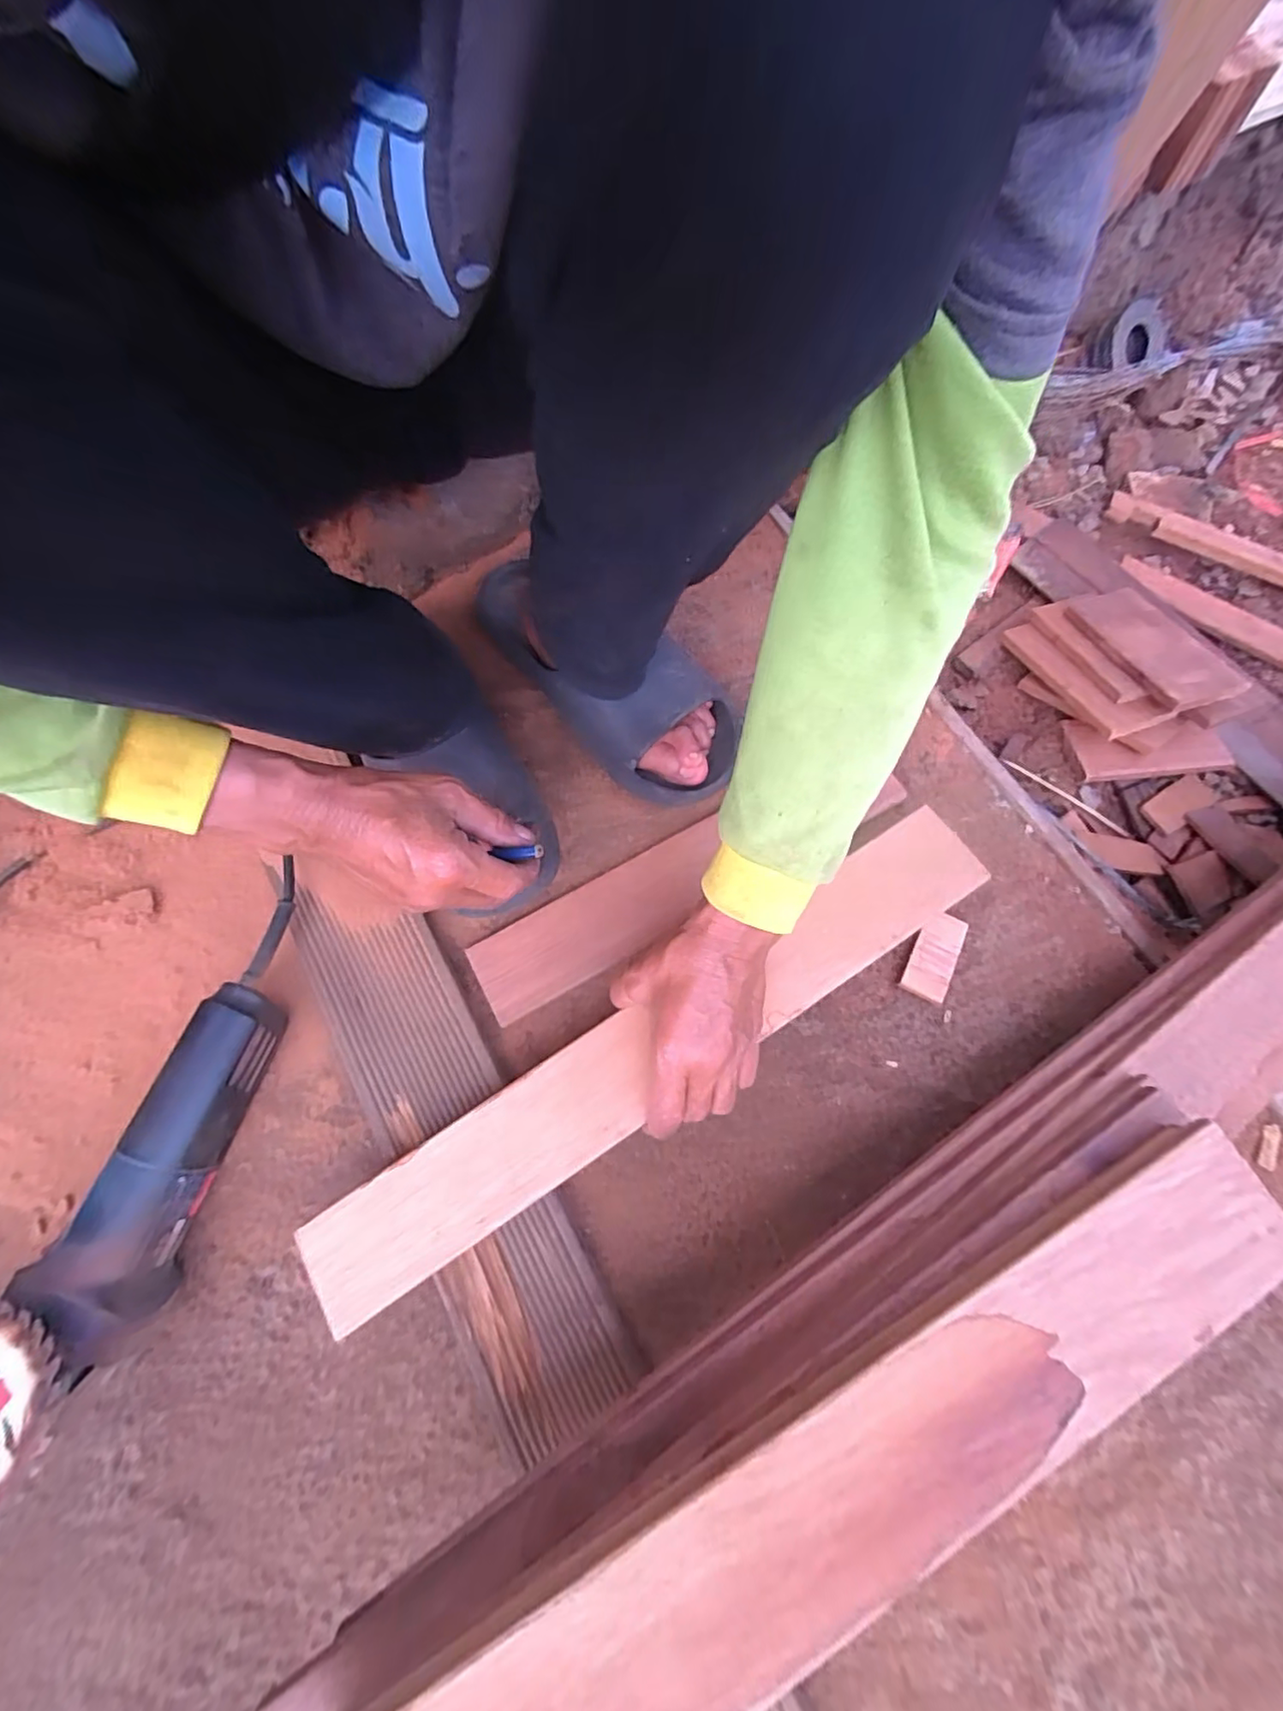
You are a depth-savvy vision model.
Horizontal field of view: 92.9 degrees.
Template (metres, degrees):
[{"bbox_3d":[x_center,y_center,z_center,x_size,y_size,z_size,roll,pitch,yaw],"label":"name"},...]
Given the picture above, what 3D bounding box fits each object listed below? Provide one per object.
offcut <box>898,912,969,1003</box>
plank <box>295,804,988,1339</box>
[{"bbox_3d":[0.216,0.074,0.453,0.031,0.014,0.064,26,74,10],"label":"offcut"},{"bbox_3d":[0.012,0.119,0.384,0.476,0.011,0.068,-32,74,-7],"label":"plank"}]

